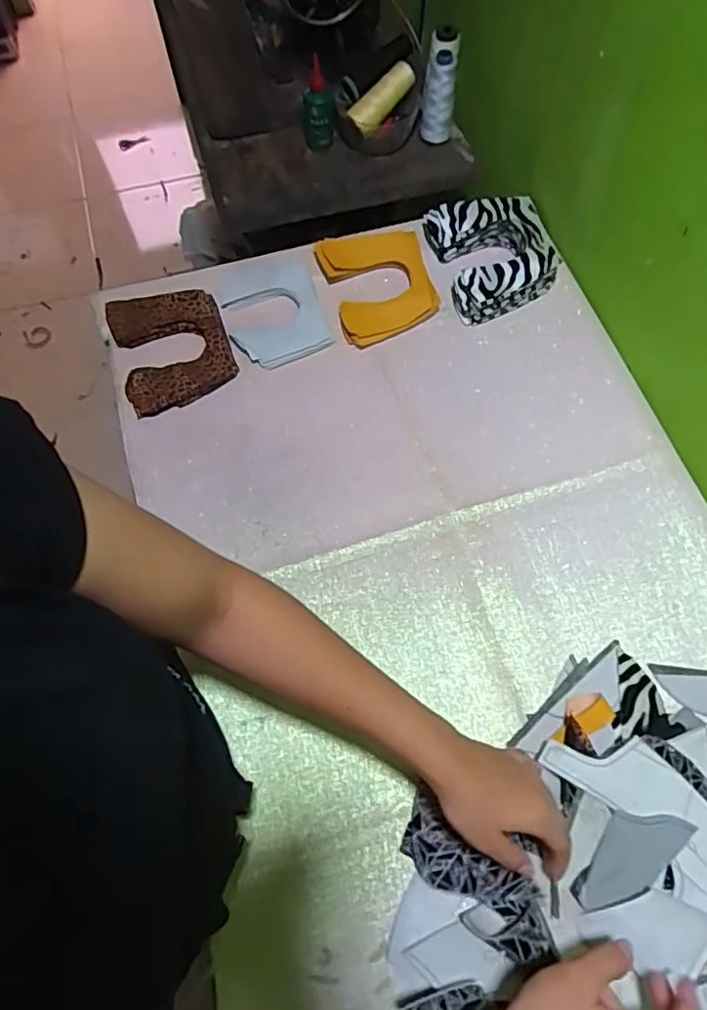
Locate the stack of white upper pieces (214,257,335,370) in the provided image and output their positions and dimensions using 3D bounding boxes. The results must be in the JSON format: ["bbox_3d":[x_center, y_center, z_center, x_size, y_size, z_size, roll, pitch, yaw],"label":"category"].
[{"bbox_3d":[-0.101,-0.246,0.741,0.117,0.033,0.150,-18,67,-7],"label":"stack of white upper pieces"}]

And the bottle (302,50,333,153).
[{"bbox_3d":[-0.053,-0.571,0.844,0.044,0.111,0.054,-10,66,-3],"label":"bottle"}]

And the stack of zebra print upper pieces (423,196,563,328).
[{"bbox_3d":[0.178,-0.320,0.759,0.134,0.061,0.162,-15,66,-6],"label":"stack of zebra print upper pieces"}]

